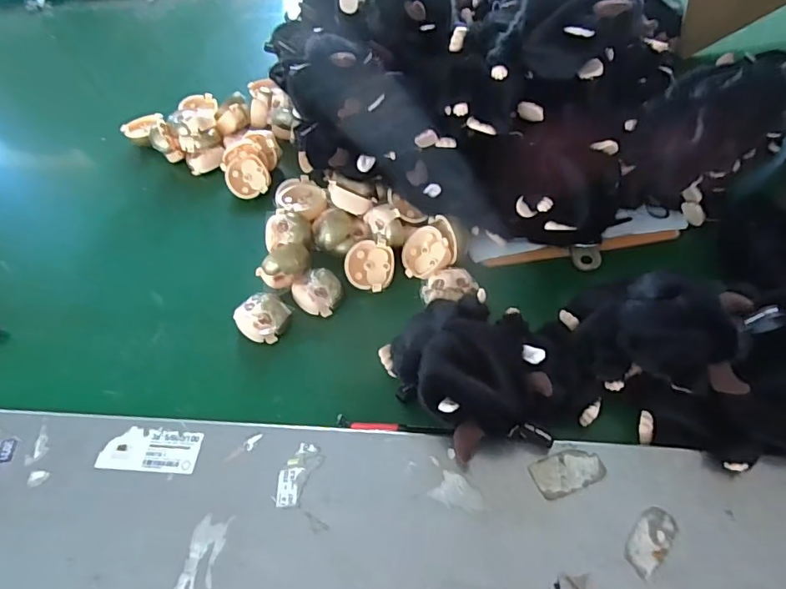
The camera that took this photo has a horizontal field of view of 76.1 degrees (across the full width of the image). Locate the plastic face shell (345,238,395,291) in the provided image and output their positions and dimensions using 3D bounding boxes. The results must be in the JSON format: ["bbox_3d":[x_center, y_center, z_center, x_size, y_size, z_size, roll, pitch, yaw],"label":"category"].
[{"bbox_3d":[-0.023,-0.029,0.487,0.046,0.021,0.047,11,55,13],"label":"plastic face shell"}]

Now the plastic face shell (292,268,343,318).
[{"bbox_3d":[-0.070,-0.004,0.481,0.041,0.026,0.043,-3,53,4],"label":"plastic face shell"}]

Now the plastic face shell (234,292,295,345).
[{"bbox_3d":[-0.122,0.024,0.471,0.042,0.028,0.044,-3,53,4],"label":"plastic face shell"}]

